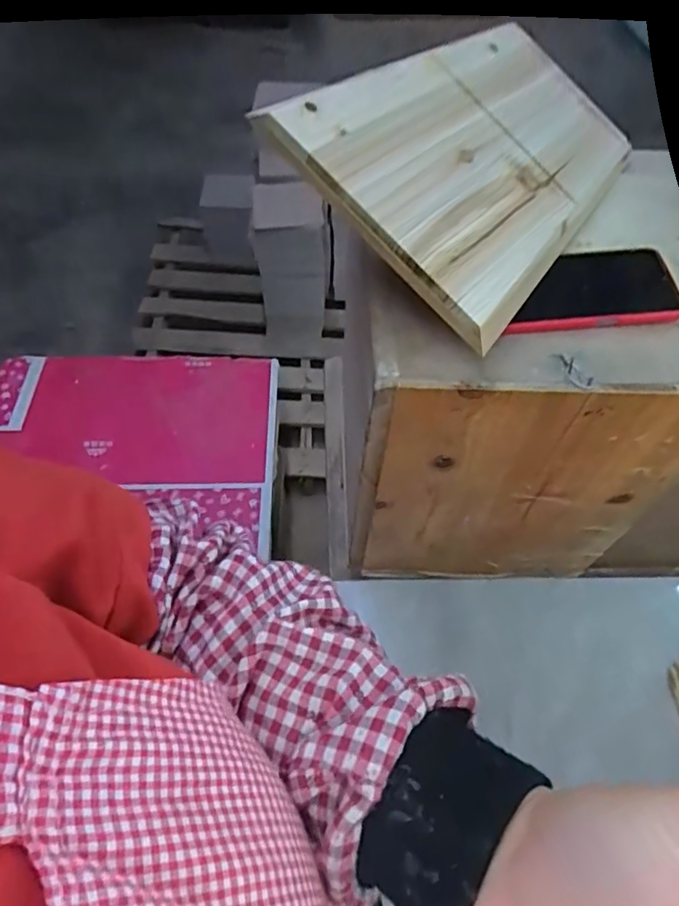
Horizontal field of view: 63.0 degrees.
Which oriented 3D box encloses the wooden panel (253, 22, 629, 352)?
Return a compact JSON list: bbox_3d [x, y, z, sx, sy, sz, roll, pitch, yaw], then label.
[{"bbox_3d":[0.121,-0.255,0.464,0.213,0.019,0.343,44,59,-4],"label":"wooden panel"}]

